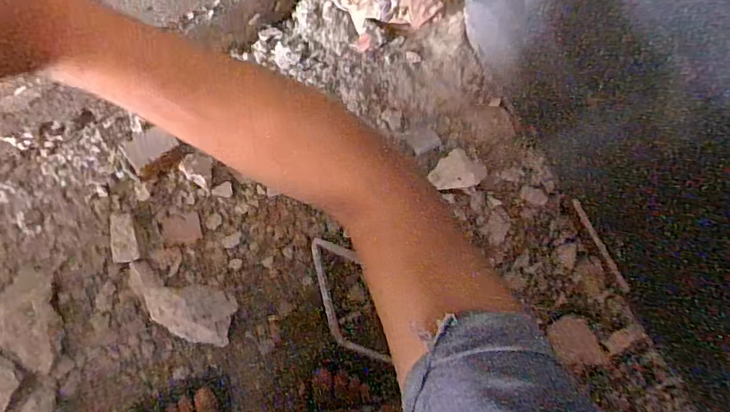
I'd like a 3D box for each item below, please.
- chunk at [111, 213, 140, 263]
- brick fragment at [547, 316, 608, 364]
[{"bbox_3d":[-0.322,0.042,0.627,0.031,0.023,0.066,-11,85,-8],"label":"chunk"},{"bbox_3d":[0.312,0.204,0.687,0.056,0.016,0.084,-36,88,15],"label":"brick fragment"}]

